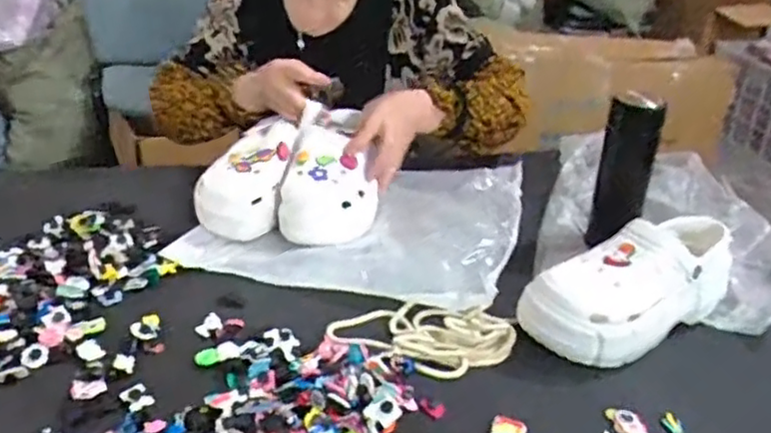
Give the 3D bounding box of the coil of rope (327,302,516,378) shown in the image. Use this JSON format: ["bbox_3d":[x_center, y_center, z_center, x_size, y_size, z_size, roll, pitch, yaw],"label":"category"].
[{"bbox_3d":[0.037,0.111,0.687,0.181,0.025,0.101,7,30,9],"label":"coil of rope"}]

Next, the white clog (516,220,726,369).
[{"bbox_3d":[0.268,0.063,0.704,0.256,0.102,0.090,-16,34,-28],"label":"white clog"}]

